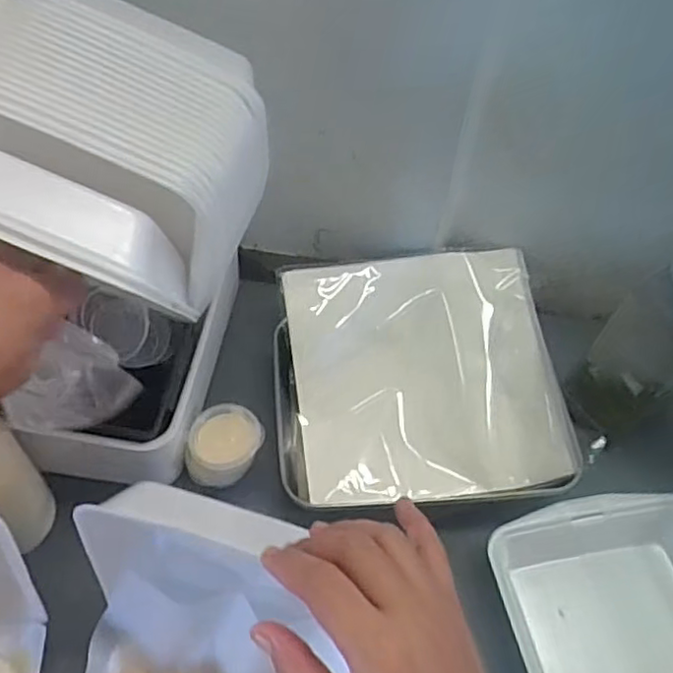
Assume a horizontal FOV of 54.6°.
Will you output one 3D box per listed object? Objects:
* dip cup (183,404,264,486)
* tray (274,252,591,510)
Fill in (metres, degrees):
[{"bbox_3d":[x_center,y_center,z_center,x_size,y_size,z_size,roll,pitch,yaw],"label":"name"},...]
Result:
[{"bbox_3d":[-0.094,0.092,0.555,0.060,0.041,0.059,2,55,-3],"label":"dip cup"},{"bbox_3d":[0.073,0.033,0.592,0.247,0.041,0.241,-7,72,0],"label":"tray"}]

